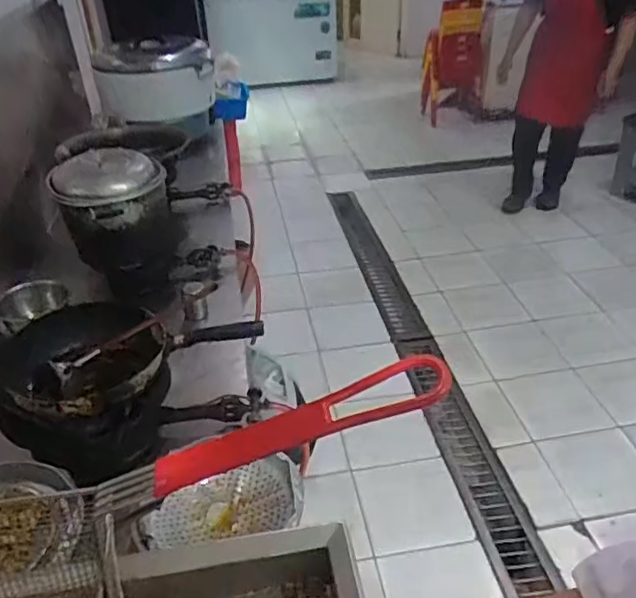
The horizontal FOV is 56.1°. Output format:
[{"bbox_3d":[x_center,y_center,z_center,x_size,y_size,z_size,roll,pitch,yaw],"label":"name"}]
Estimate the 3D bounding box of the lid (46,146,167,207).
[{"bbox_3d":[-0.515,-0.302,1.427,0.264,0.074,0.232,0,34,4],"label":"lid"}]

